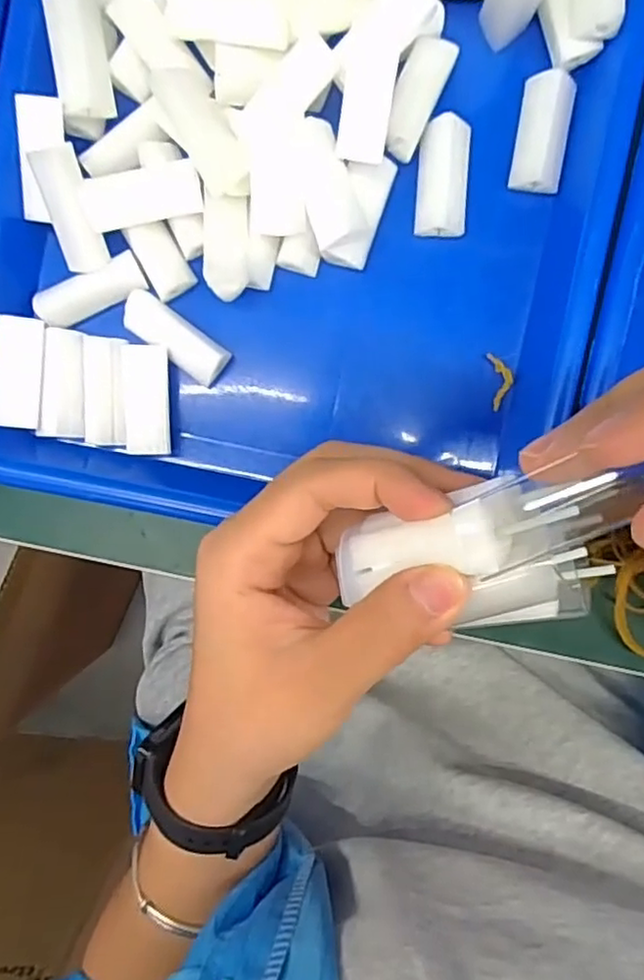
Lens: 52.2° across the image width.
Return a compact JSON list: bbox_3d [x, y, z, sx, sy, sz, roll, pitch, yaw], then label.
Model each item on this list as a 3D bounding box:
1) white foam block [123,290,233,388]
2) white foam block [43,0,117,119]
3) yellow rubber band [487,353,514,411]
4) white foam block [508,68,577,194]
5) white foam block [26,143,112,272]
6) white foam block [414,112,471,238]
[{"bbox_3d":[-0.062,-0.064,0.278,0.046,0.012,0.019,37,91,-1],"label":"white foam block"},{"bbox_3d":[-0.095,-0.173,0.259,0.020,0.011,0.047,-7,105,0],"label":"white foam block"},{"bbox_3d":[0.078,-0.048,0.286,0.010,0.004,0.025,-9,92,0],"label":"yellow rubber band"},{"bbox_3d":[0.094,-0.151,0.278,0.021,0.013,0.046,9,92,-1],"label":"white foam block"},{"bbox_3d":[-0.101,-0.112,0.263,0.017,0.014,0.045,-11,119,0],"label":"white foam block"},{"bbox_3d":[0.052,-0.132,0.278,0.022,0.013,0.046,3,92,0],"label":"white foam block"}]

